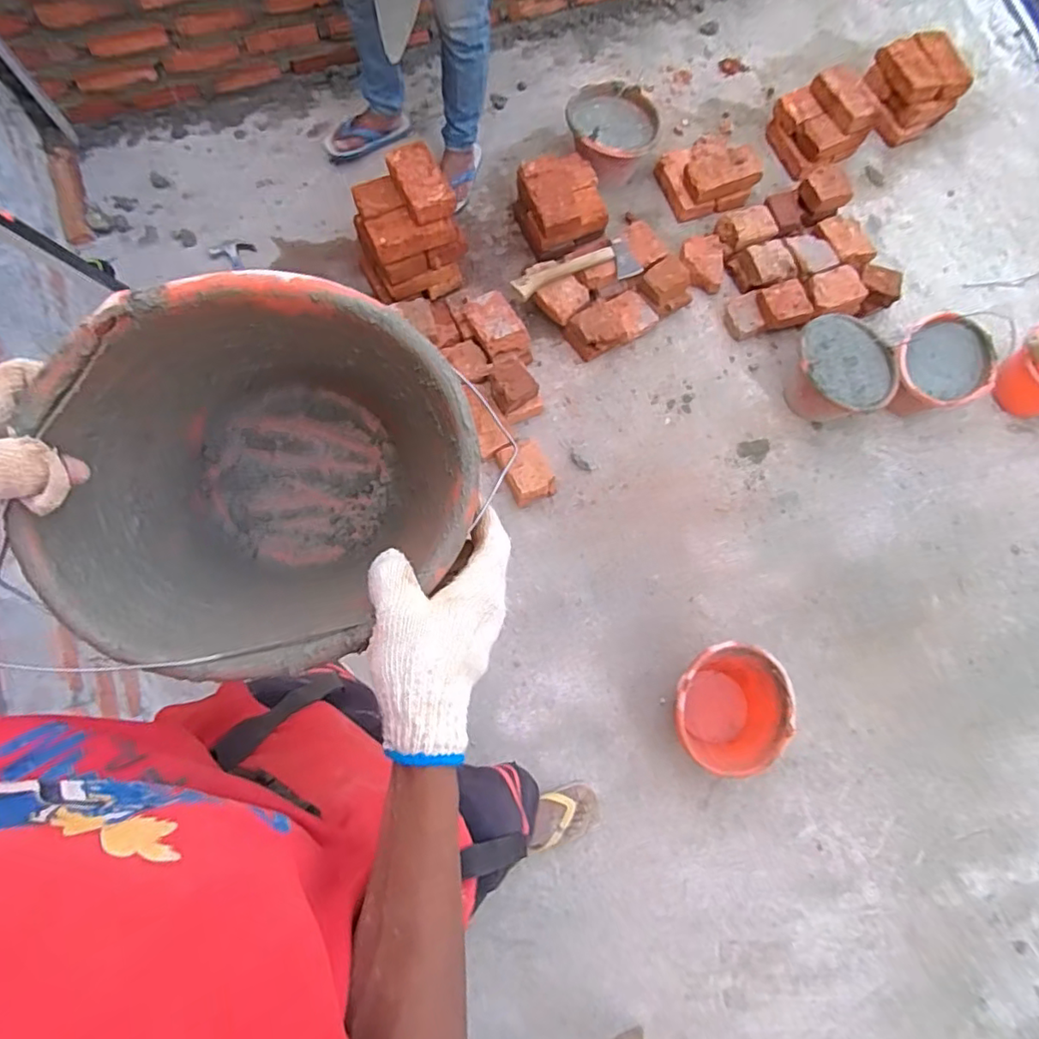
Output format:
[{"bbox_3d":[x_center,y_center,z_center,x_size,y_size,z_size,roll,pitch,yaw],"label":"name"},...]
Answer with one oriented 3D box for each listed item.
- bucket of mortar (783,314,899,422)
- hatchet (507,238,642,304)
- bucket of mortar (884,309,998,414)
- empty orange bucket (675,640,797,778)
[{"bbox_3d":[0.748,-0.338,1.395,0.196,0.172,0.246,-41,80,-11],"label":"bucket of mortar"},{"bbox_3d":[0.137,-0.626,1.454,0.336,0.038,0.097,-18,76,-6],"label":"hatchet"},{"bbox_3d":[0.957,-0.352,1.377,0.252,0.175,0.218,-11,75,-4],"label":"bucket of mortar"},{"bbox_3d":[0.425,0.390,1.210,0.218,0.166,0.247,-3,75,-2],"label":"empty orange bucket"}]

